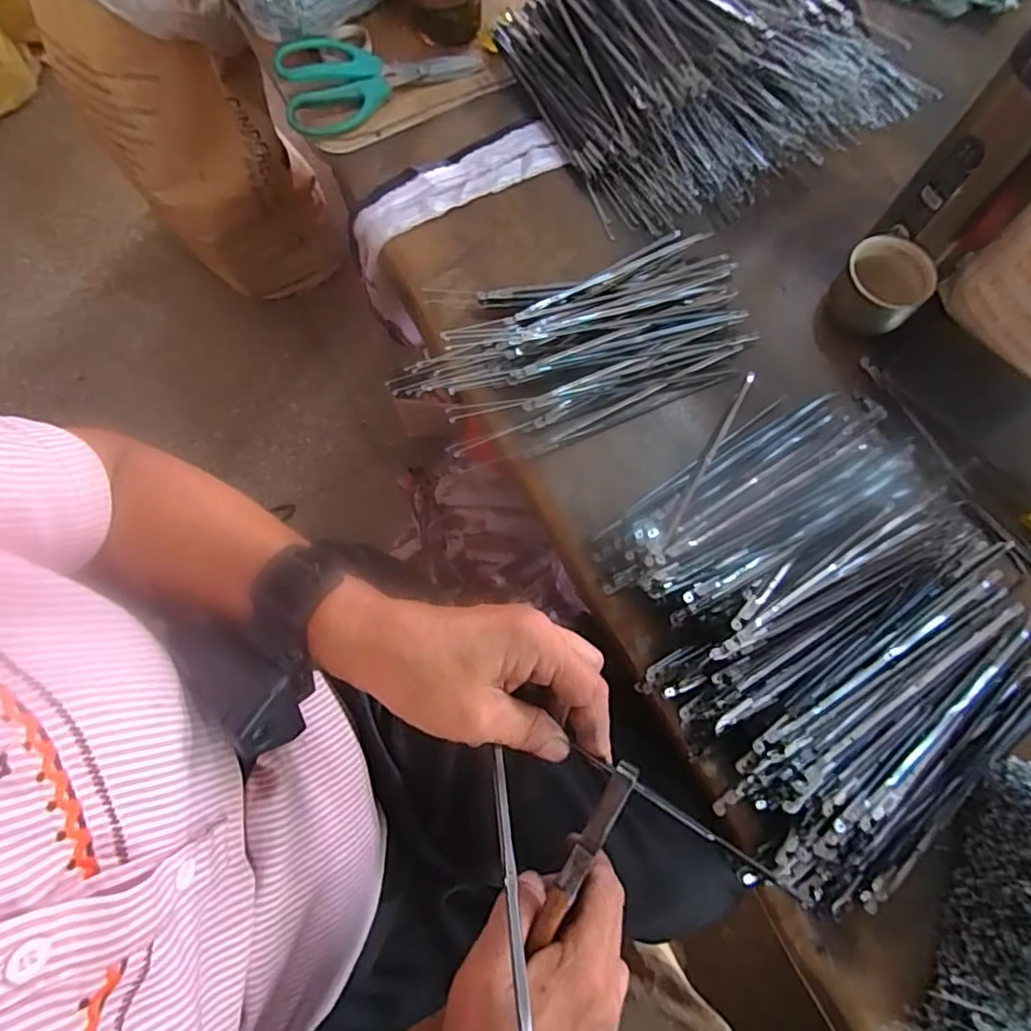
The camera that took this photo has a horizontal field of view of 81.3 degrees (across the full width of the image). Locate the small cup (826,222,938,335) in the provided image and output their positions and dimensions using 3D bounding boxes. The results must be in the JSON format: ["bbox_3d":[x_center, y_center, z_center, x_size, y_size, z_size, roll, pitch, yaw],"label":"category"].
[{"bbox_3d":[0.281,-0.176,0.464,0.062,0.045,0.063,39,78,10],"label":"small cup"}]

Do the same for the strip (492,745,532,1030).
[{"bbox_3d":[0.000,0.148,0.211,0.006,0.007,0.144,-9,33,-2],"label":"strip"}]

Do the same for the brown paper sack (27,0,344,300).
[{"bbox_3d":[-0.550,-0.671,0.996,0.261,0.563,0.376,-37,78,-10],"label":"brown paper sack"}]

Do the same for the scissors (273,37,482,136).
[{"bbox_3d":[-0.128,-0.414,0.556,0.183,0.024,0.091,-22,76,-6],"label":"scissors"}]

